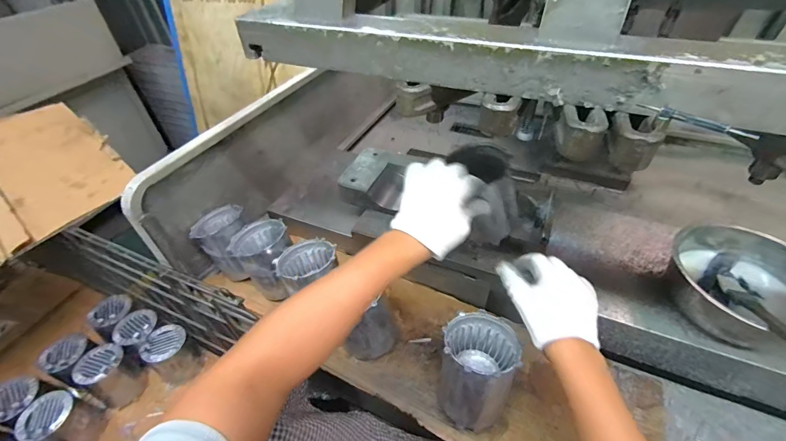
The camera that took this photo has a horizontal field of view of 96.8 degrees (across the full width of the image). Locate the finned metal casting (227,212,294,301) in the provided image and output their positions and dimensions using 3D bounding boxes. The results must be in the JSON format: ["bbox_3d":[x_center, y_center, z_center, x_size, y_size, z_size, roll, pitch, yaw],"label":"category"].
[{"bbox_3d":[-0.223,0.063,0.609,0.098,0.097,0.107,-2,41,2],"label":"finned metal casting"}]

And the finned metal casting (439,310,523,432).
[{"bbox_3d":[0.109,0.196,0.461,0.091,0.125,0.109,25,49,29],"label":"finned metal casting"}]

